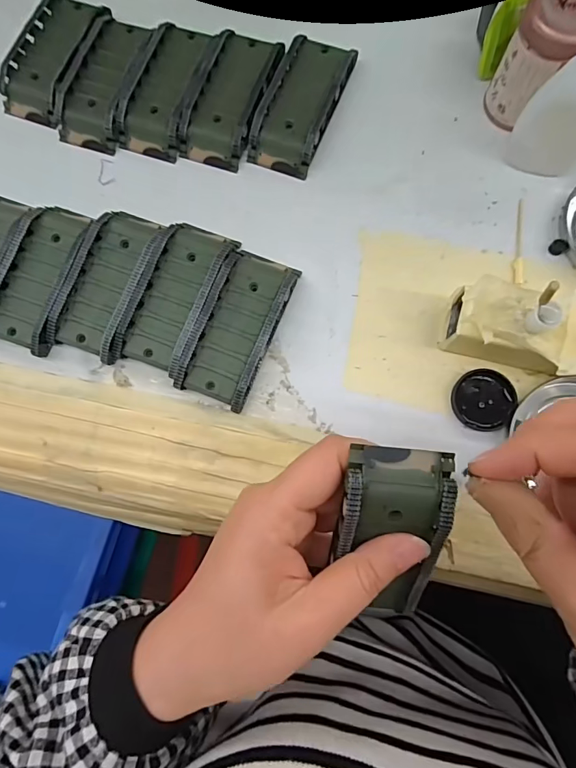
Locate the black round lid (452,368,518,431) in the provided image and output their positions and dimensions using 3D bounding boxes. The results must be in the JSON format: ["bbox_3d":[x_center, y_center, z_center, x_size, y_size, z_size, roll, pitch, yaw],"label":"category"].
[{"bbox_3d":[0.115,0.009,0.258,0.034,0.006,0.035,0,81,3],"label":"black round lid"}]

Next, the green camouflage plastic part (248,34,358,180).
[{"bbox_3d":[0.008,-0.187,0.297,0.045,0.021,0.089,20,83,6],"label":"green camouflage plastic part"}]

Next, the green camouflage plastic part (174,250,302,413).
[{"bbox_3d":[-0.029,-0.036,0.268,0.043,0.017,0.094,21,83,6],"label":"green camouflage plastic part"}]

